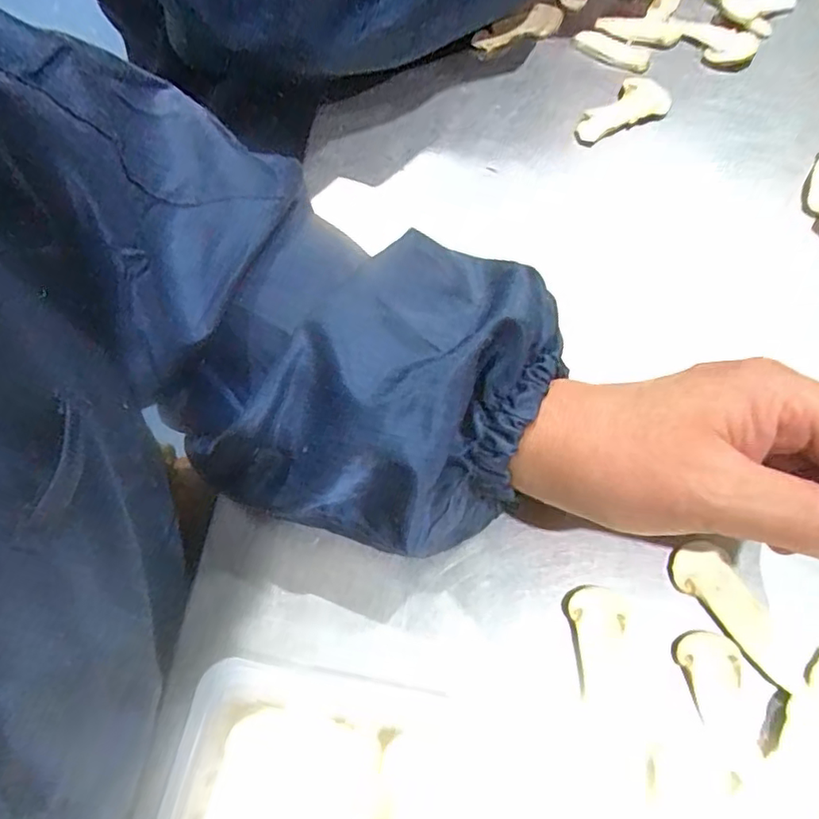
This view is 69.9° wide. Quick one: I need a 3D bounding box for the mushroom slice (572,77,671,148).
[{"bbox_3d":[0.142,-0.195,0.386,0.035,0.007,0.071,41,72,18],"label":"mushroom slice"}]

